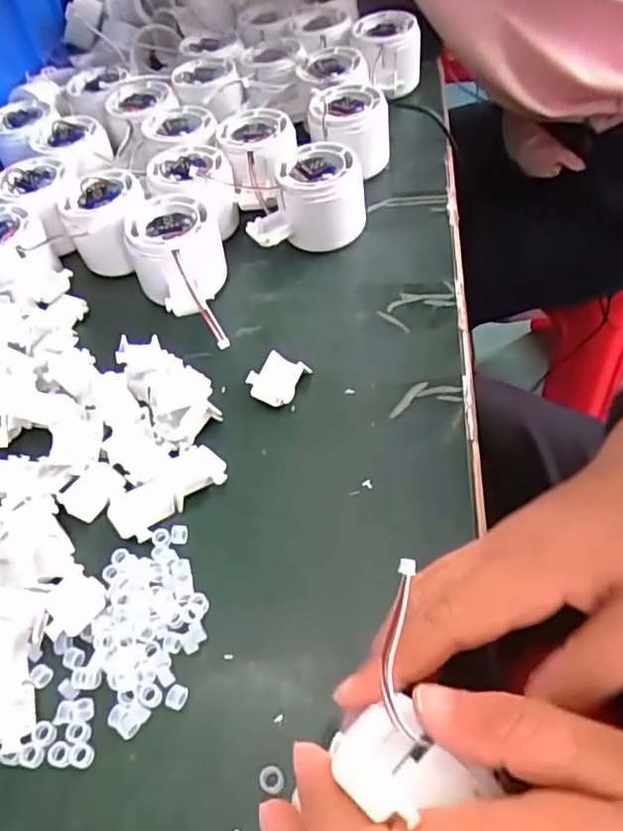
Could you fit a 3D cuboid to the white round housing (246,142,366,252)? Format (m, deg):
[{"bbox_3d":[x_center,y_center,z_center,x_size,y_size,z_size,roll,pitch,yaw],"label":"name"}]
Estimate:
[{"bbox_3d":[-0.001,-0.142,0.436,0.059,0.050,0.079,32,61,25],"label":"white round housing"}]

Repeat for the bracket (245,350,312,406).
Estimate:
[{"bbox_3d":[-0.021,-0.021,0.368,0.029,0.009,0.031,23,72,14],"label":"bracket"}]

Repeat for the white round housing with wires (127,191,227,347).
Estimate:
[{"bbox_3d":[-0.082,-0.094,0.406,0.060,0.044,0.094,-12,53,-5],"label":"white round housing with wires"}]

